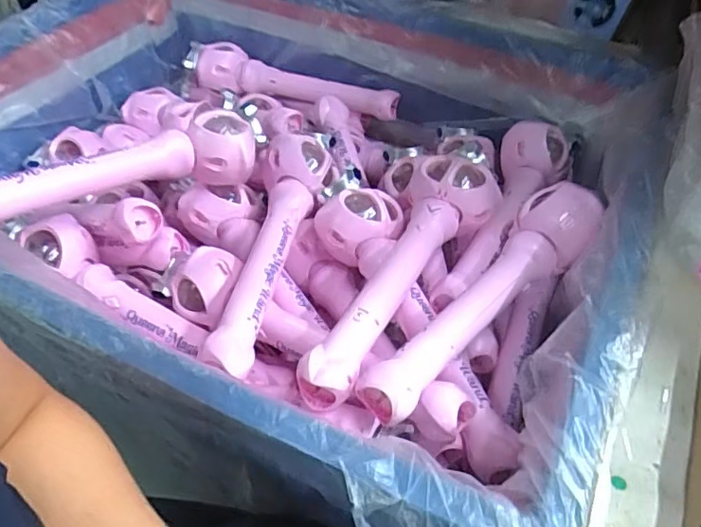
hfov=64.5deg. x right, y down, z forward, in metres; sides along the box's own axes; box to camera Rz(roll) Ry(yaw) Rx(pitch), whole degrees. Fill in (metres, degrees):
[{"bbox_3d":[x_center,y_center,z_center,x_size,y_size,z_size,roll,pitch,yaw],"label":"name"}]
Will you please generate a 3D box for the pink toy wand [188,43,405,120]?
[{"bbox_3d":[-0.097,-0.279,0.860,0.337,0.070,0.058,14,49,13],"label":"pink toy wand"}]

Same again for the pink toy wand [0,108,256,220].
[{"bbox_3d":[-0.233,-0.087,0.547,0.314,0.068,0.065,-25,51,-38],"label":"pink toy wand"}]

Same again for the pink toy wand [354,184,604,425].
[{"bbox_3d":[0.131,0.022,0.505,0.077,0.052,0.324,33,55,27],"label":"pink toy wand"}]

